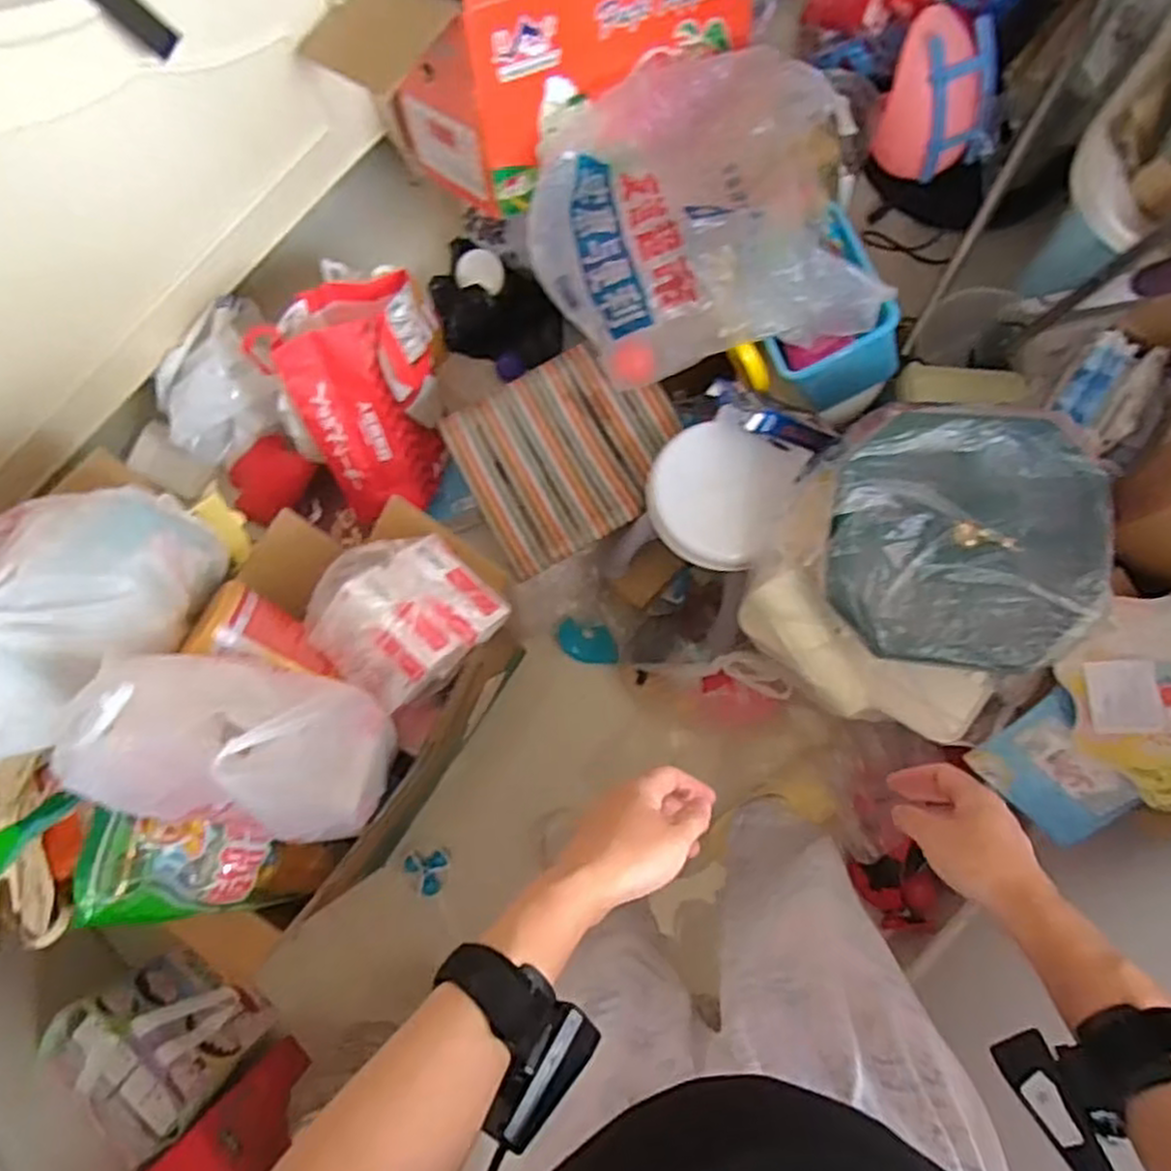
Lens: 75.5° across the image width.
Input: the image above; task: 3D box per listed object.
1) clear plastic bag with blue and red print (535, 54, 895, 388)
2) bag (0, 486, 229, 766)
[{"bbox_3d":[0.146,-0.511,0.987,0.419,0.153,0.453,-4,82,4],"label":"clear plastic bag with blue and red print"},{"bbox_3d":[-0.569,0.029,0.825,0.252,0.246,0.267,-15,81,2],"label":"bag"}]

